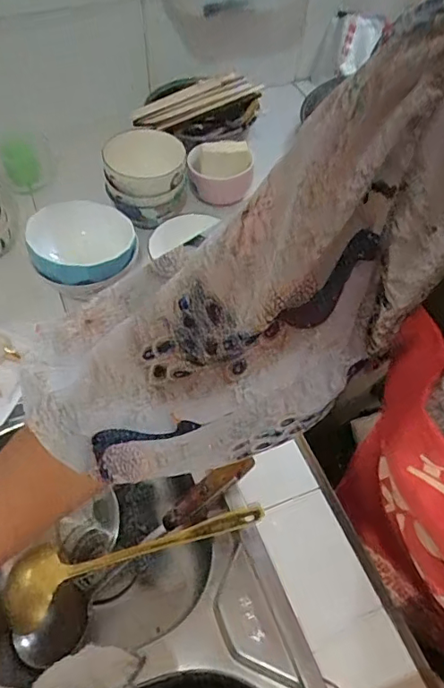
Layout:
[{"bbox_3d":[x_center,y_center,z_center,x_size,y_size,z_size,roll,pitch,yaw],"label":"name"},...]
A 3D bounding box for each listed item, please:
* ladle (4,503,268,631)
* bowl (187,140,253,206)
[{"bbox_3d":[-0.107,0.238,0.595,0.324,0.046,0.076,-23,56,9],"label":"ladle"},{"bbox_3d":[-0.002,-0.285,0.856,0.102,0.072,0.094,1,55,-1],"label":"bowl"}]

